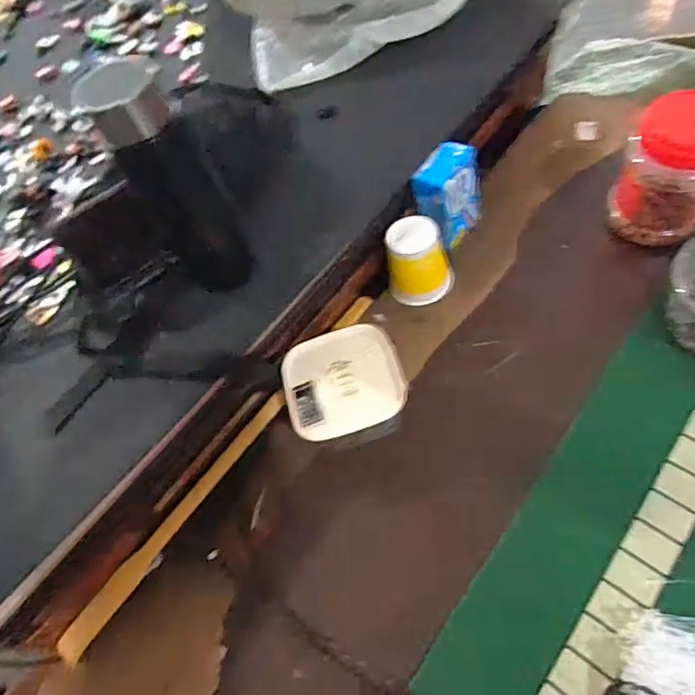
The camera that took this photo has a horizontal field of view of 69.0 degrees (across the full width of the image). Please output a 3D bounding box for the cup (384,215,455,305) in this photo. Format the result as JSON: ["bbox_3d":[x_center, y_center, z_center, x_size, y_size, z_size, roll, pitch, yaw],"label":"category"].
[{"bbox_3d":[0.081,-0.099,0.572,0.067,0.083,0.072,5,63,13],"label":"cup"}]

